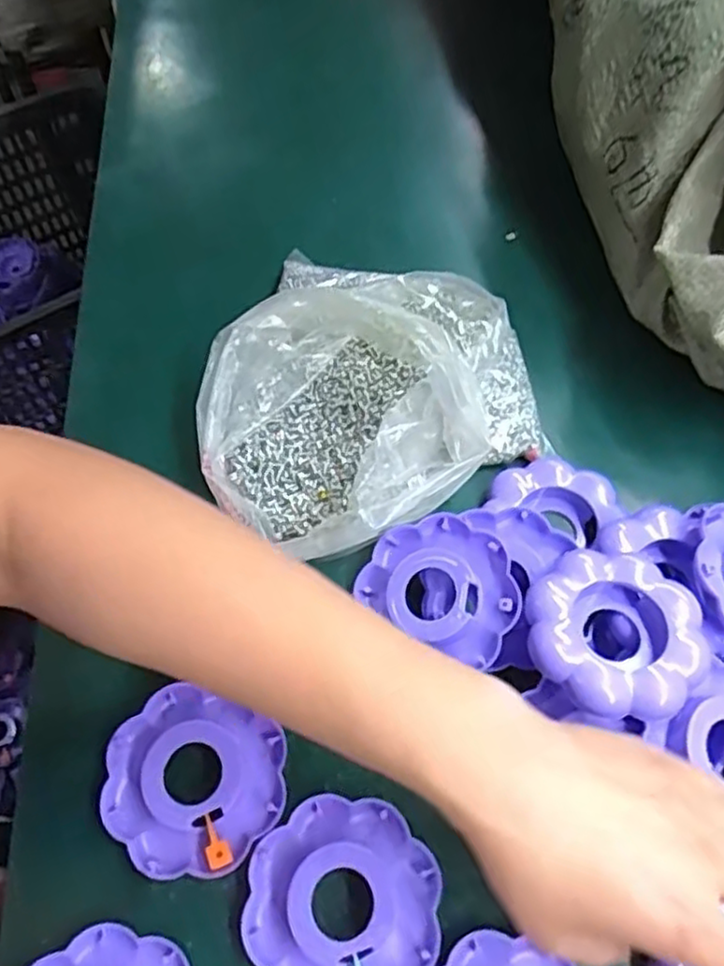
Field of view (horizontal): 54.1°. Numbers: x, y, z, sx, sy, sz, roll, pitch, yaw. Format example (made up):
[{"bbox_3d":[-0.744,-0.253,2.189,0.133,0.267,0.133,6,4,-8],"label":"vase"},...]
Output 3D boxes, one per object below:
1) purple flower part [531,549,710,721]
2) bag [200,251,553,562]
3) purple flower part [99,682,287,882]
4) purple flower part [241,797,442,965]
[{"bbox_3d":[0.122,0.071,0.343,0.078,0.019,0.081,0,62,-1],"label":"purple flower part"},{"bbox_3d":[-0.006,-0.067,0.422,0.217,0.066,0.190,-32,67,-16],"label":"bag"},{"bbox_3d":[-0.080,0.142,0.337,0.083,0.012,0.078,4,62,1],"label":"purple flower part"},{"bbox_3d":[-0.009,0.186,0.314,0.084,0.009,0.082,0,62,-1],"label":"purple flower part"}]

